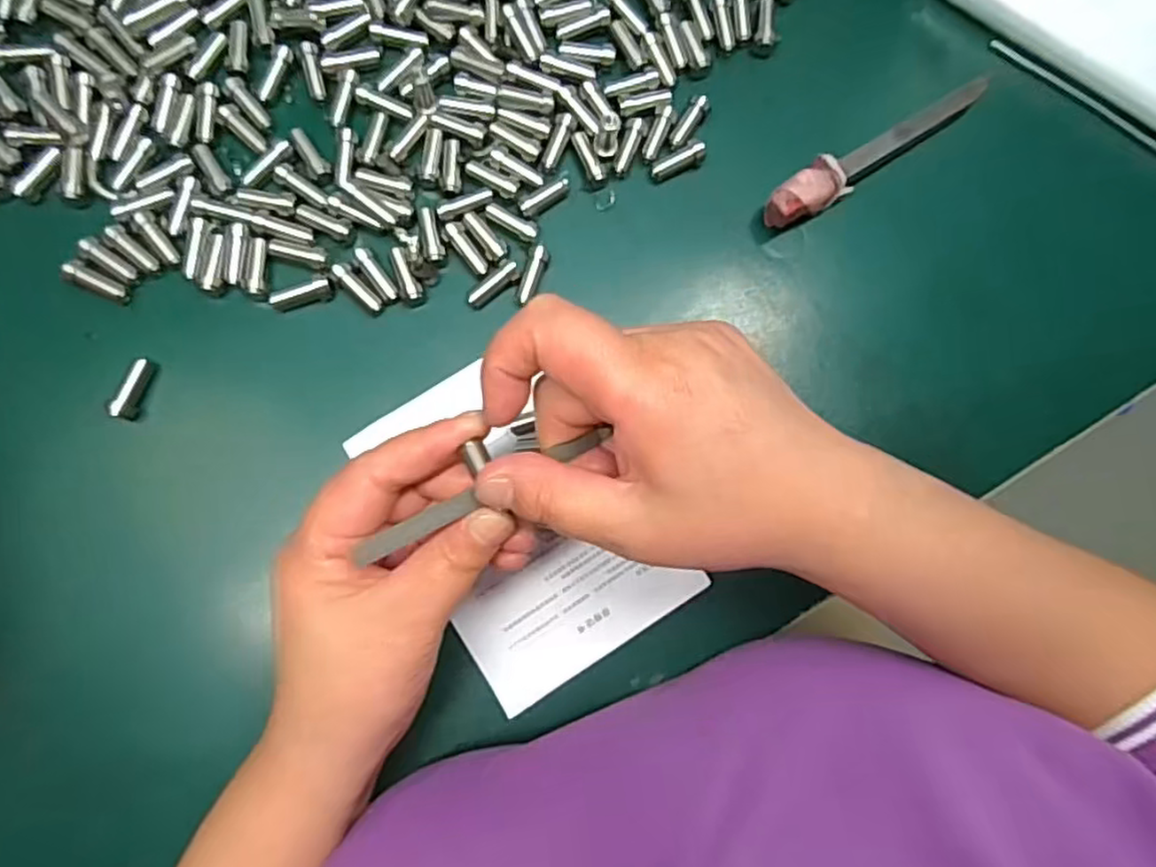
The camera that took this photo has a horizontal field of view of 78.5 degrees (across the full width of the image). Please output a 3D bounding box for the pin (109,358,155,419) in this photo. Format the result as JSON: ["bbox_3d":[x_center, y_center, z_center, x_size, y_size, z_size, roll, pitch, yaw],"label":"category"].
[{"bbox_3d":[-0.193,-0.019,0.307,0.008,0.010,0.026,18,82,-2],"label":"pin"}]

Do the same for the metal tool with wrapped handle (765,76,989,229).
[{"bbox_3d":[0.144,-0.136,0.342,0.136,0.025,0.019,-34,86,-8],"label":"metal tool with wrapped handle"}]

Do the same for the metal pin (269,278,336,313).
[{"bbox_3d":[-0.124,-0.063,0.319,0.028,0.009,0.009,-15,84,-6],"label":"metal pin"}]

